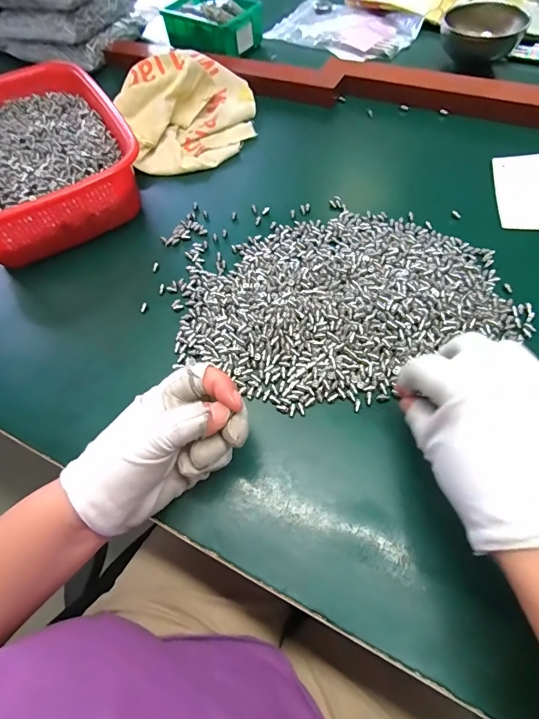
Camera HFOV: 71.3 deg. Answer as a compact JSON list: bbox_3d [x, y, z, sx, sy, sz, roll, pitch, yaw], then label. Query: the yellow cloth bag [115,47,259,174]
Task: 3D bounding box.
[{"bbox_3d":[-0.106,-0.341,0.489,0.167,0.062,0.216,-9,60,-1],"label":"yellow cloth bag"}]

